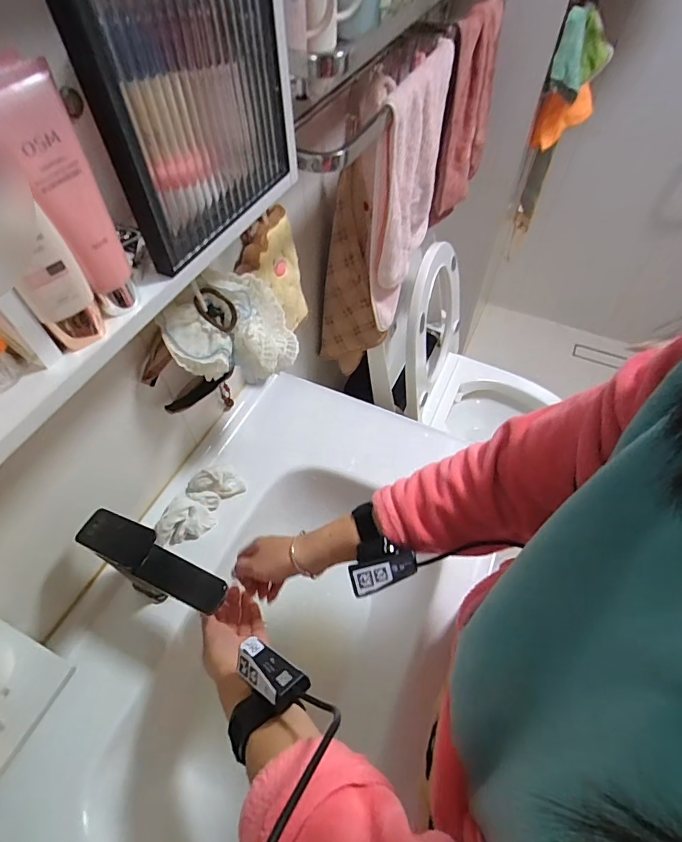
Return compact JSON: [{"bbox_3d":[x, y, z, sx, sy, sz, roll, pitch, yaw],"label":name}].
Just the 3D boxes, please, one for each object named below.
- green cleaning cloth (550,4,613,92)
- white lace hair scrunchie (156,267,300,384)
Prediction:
[{"bbox_3d":[0.596,-0.913,1.091,0.129,0.144,0.061,-24,58,-16],"label":"green cleaning cloth"},{"bbox_3d":[-0.140,-0.119,0.569,0.153,0.108,0.114,-18,56,-12],"label":"white lace hair scrunchie"}]

